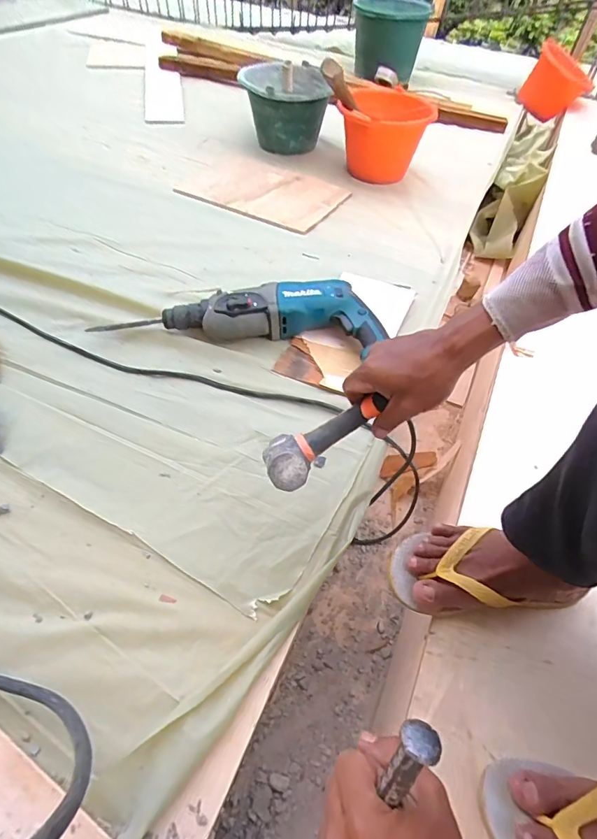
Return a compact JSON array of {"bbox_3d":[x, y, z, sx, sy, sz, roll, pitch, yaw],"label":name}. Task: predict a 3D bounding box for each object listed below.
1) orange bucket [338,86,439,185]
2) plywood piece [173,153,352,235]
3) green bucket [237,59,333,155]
[{"bbox_3d":[0.218,-0.732,1.192,0.207,0.192,0.207,2,51,-3],"label":"orange bucket"},{"bbox_3d":[-0.089,-0.588,1.158,0.386,0.012,0.280,23,53,13],"label":"plywood piece"},{"bbox_3d":[-0.037,-0.884,1.276,0.234,0.193,0.238,2,51,-3],"label":"green bucket"}]

